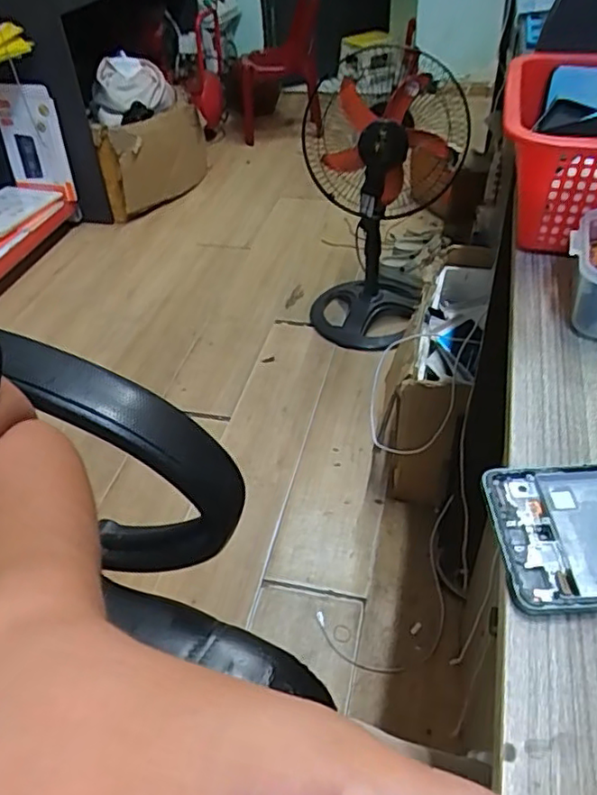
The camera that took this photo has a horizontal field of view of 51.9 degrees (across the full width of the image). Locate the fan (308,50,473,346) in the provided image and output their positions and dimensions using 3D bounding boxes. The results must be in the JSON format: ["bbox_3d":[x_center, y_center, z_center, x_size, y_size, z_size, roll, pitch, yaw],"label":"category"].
[{"bbox_3d":[0.186,-0.434,1.445,0.313,0.659,0.277,1,43,6],"label":"fan"}]

